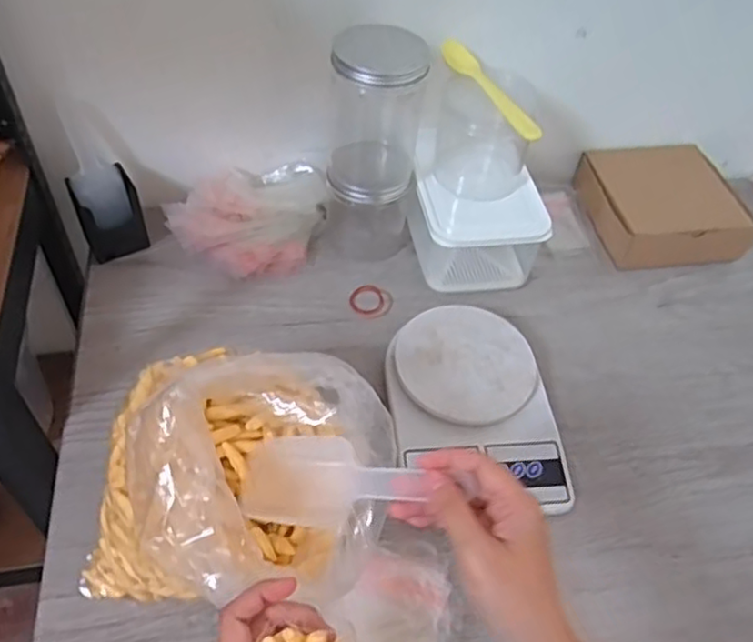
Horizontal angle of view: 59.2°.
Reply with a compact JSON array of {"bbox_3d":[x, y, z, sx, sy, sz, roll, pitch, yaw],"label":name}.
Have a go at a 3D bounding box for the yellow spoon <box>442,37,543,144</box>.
[{"bbox_3d":[0.108,-0.229,0.646,0.021,0.020,0.169,-17,55,-19],"label":"yellow spoon"}]

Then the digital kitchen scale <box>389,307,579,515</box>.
[{"bbox_3d":[0.089,0.079,0.615,0.149,0.044,0.208,-4,50,-8],"label":"digital kitchen scale"}]

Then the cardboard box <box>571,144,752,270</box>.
[{"bbox_3d":[0.346,-0.137,0.811,0.170,0.066,0.163,-3,50,-6],"label":"cardboard box"}]

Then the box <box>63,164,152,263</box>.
[{"bbox_3d":[-0.285,-0.113,0.713,0.067,0.076,0.051,-22,54,-21],"label":"box"}]

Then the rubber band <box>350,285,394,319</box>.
[{"bbox_3d":[-0.006,-0.022,0.722,0.046,0.004,0.045,2,50,-2],"label":"rubber band"}]

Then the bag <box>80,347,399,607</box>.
[{"bbox_3d":[-0.088,0.116,0.469,0.195,0.192,0.173,19,51,12],"label":"bag"}]

